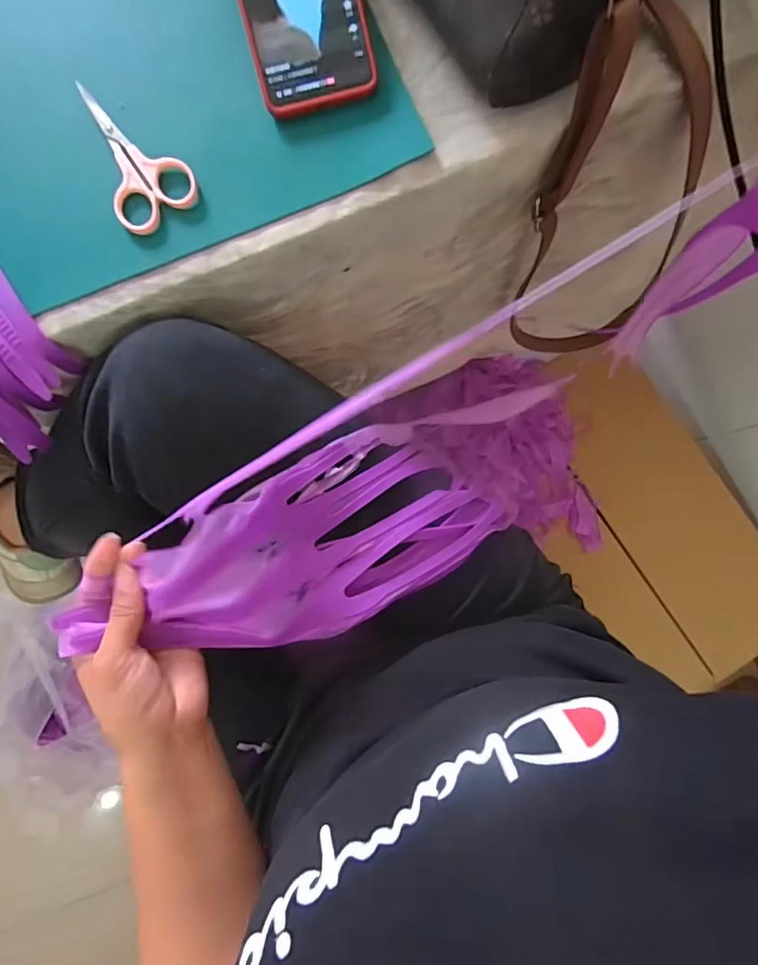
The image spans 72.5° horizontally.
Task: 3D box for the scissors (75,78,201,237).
[{"bbox_3d":[-0.169,-0.224,0.351,0.057,0.008,0.108,-31,85,-1],"label":"scissors"}]

